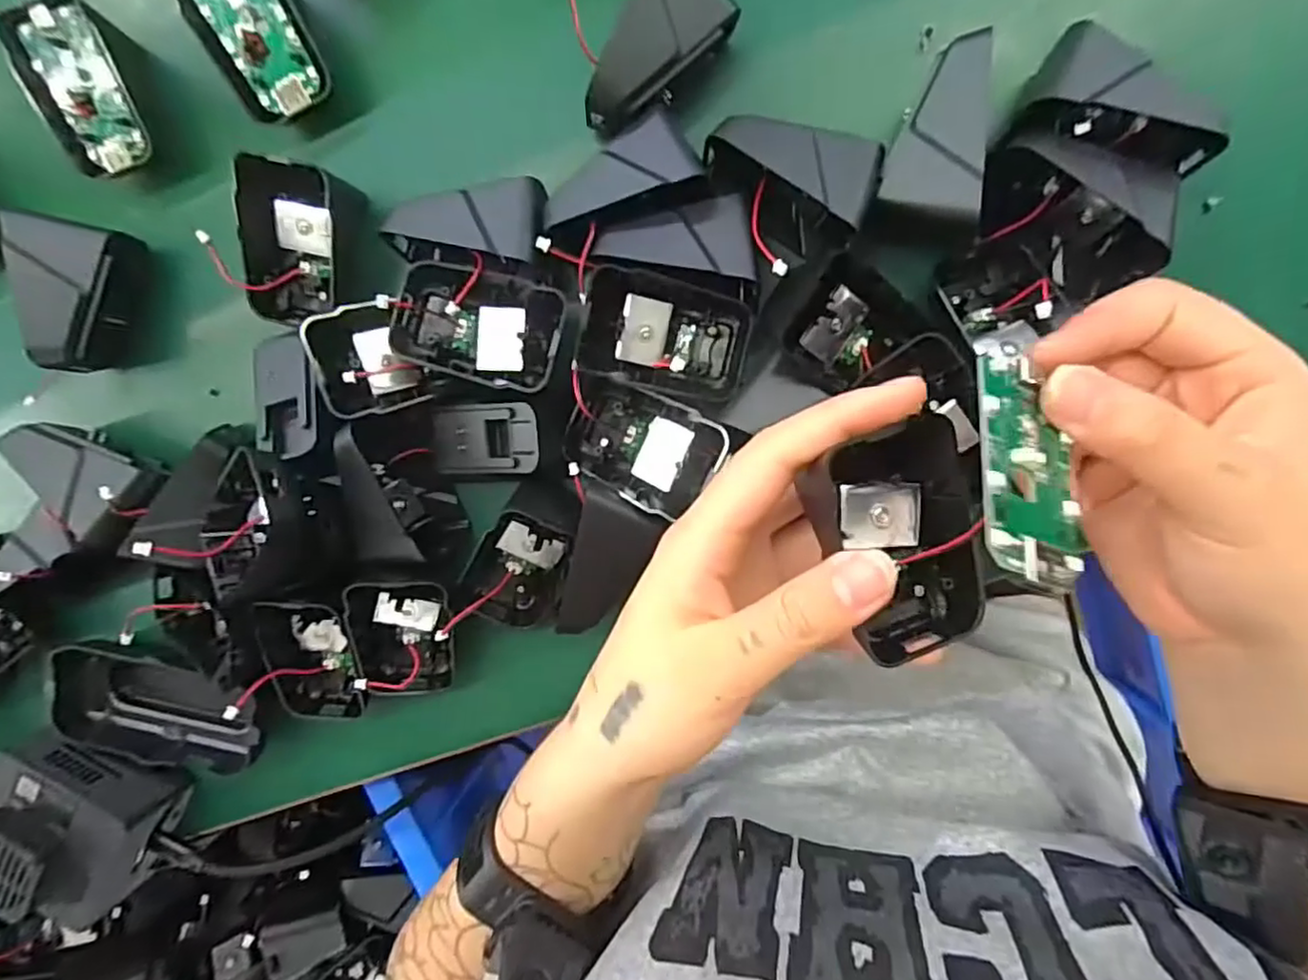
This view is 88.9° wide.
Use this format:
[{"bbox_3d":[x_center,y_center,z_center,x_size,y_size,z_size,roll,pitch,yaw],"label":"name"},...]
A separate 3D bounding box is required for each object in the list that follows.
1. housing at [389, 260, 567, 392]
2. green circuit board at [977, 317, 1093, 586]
[{"bbox_3d":[-0.072,-0.069,0.279,0.069,0.024,0.042,16,98,6],"label":"housing"},{"bbox_3d":[0.100,-0.012,0.177,0.031,0.005,0.076,15,68,-18],"label":"green circuit board"}]

